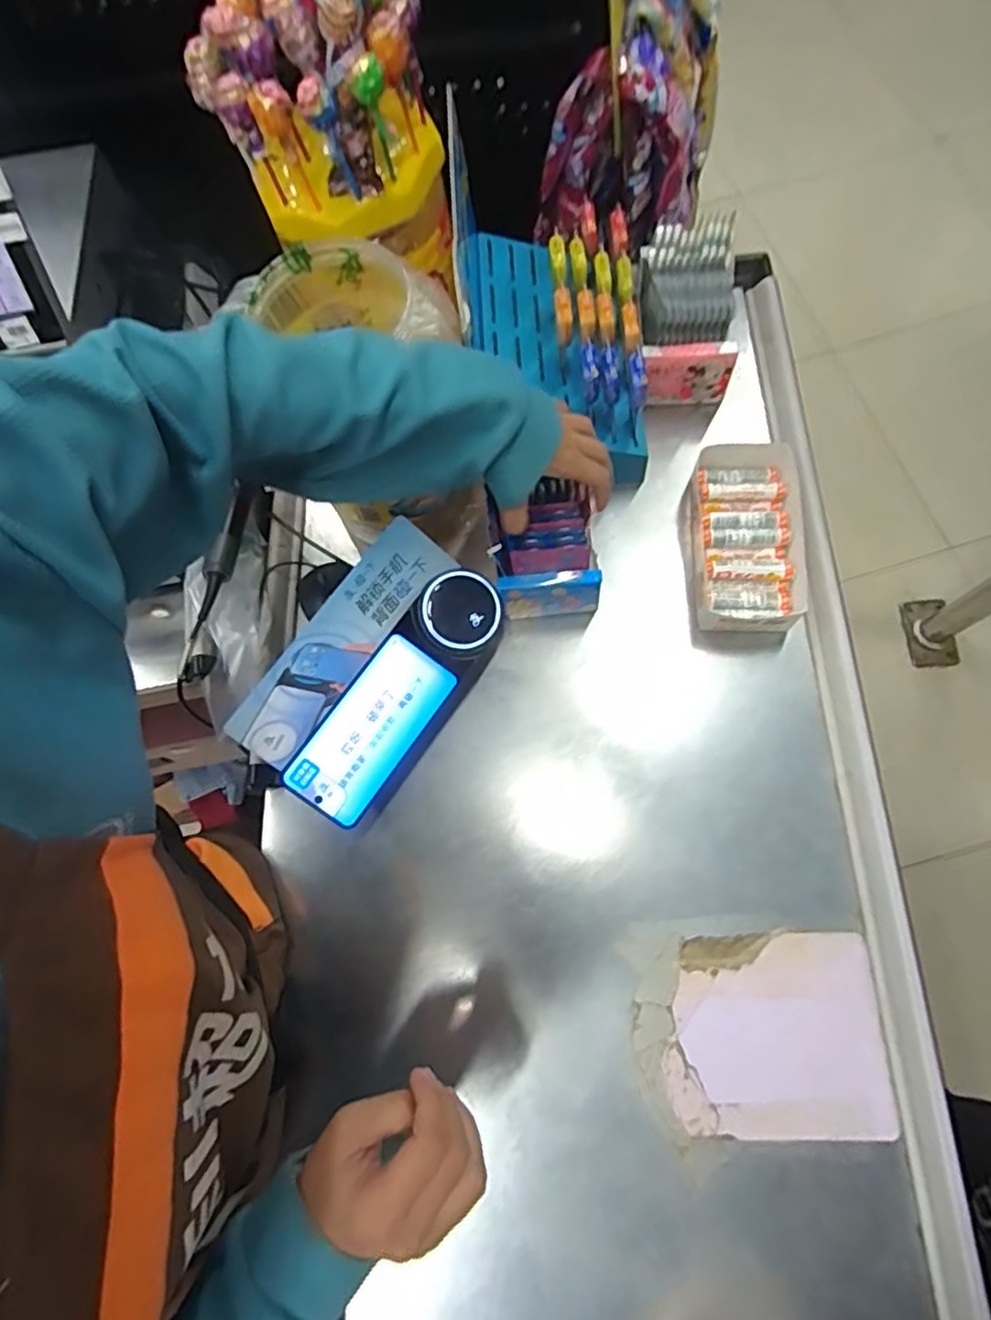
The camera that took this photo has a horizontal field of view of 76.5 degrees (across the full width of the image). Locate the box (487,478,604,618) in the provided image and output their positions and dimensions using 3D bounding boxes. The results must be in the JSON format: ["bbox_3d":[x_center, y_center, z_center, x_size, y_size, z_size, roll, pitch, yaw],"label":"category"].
[{"bbox_3d":[0.043,-0.091,0.558,0.090,0.112,0.071,-6,70,0],"label":"box"}]

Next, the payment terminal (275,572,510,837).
[{"bbox_3d":[-0.076,0.030,0.539,0.085,0.034,0.232,39,78,-2],"label":"payment terminal"}]

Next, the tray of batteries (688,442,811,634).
[{"bbox_3d":[0.238,-0.113,0.597,0.104,0.054,0.183,0,71,5],"label":"tray of batteries"}]

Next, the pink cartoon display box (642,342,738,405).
[{"bbox_3d":[0.191,-0.287,0.633,0.089,0.070,0.014,-1,72,6],"label":"pink cartoon display box"}]

